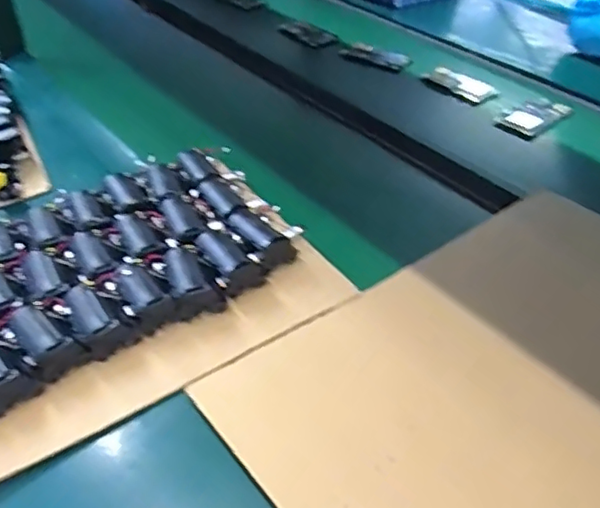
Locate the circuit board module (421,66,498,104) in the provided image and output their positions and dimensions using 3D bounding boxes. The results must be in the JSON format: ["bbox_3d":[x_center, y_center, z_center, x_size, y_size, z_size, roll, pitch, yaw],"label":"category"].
[{"bbox_3d":[0.268,-0.286,0.992,0.120,0.022,0.051,32,49,29],"label":"circuit board module"}]

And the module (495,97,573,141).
[{"bbox_3d":[0.364,-0.215,0.917,0.127,0.015,0.068,-30,51,-31],"label":"module"}]

